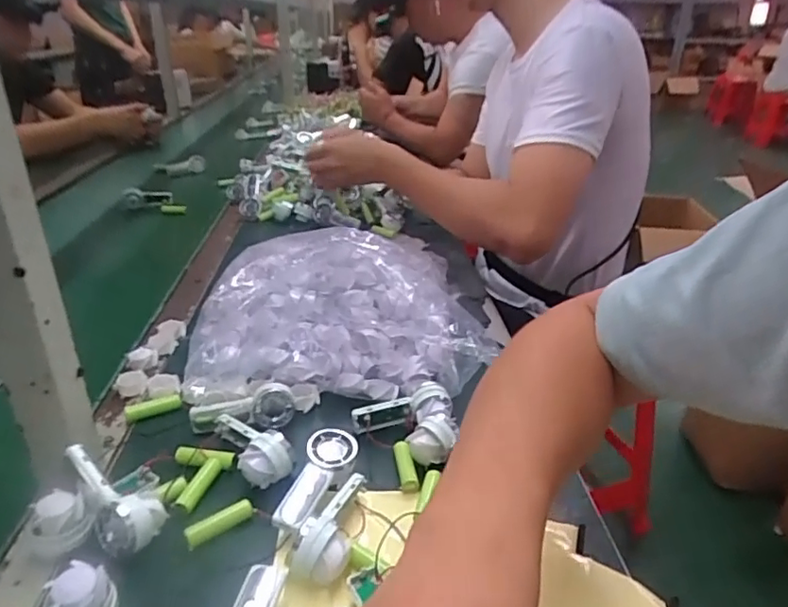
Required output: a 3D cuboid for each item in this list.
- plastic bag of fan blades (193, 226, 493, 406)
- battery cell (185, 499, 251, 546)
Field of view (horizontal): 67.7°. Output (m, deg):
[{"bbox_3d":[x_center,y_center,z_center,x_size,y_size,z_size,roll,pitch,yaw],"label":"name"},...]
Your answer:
[{"bbox_3d":[-0.064,0.005,0.653,0.304,0.100,0.284,-2,26,-7],"label":"plastic bag of fan blades"},{"bbox_3d":[-0.131,0.164,0.442,0.051,0.012,0.016,-23,35,-40],"label":"battery cell"}]

